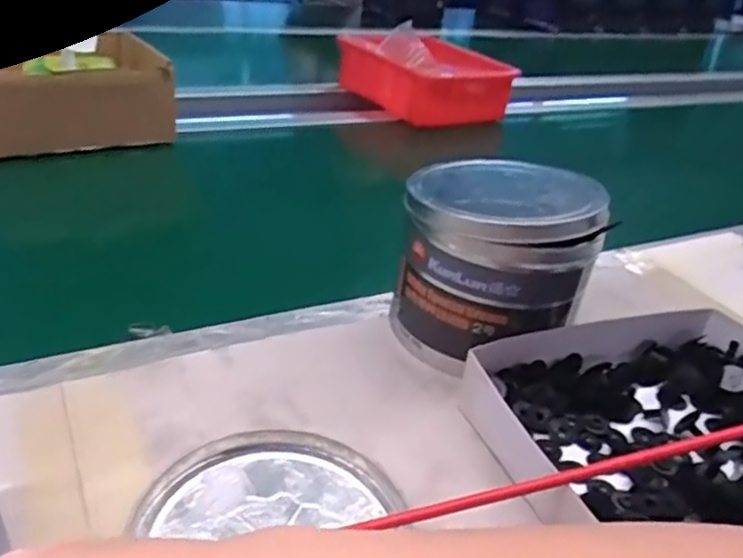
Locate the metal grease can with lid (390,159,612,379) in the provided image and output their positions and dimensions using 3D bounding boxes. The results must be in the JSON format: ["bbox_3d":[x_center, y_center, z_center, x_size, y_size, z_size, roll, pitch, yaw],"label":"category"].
[{"bbox_3d":[0.080,-0.007,0.446,0.117,0.119,0.101,-5,31,-23],"label":"metal grease can with lid"}]

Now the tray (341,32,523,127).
[{"bbox_3d":[0.080,-0.302,0.996,0.192,0.072,0.237,-10,34,-26],"label":"tray"}]

